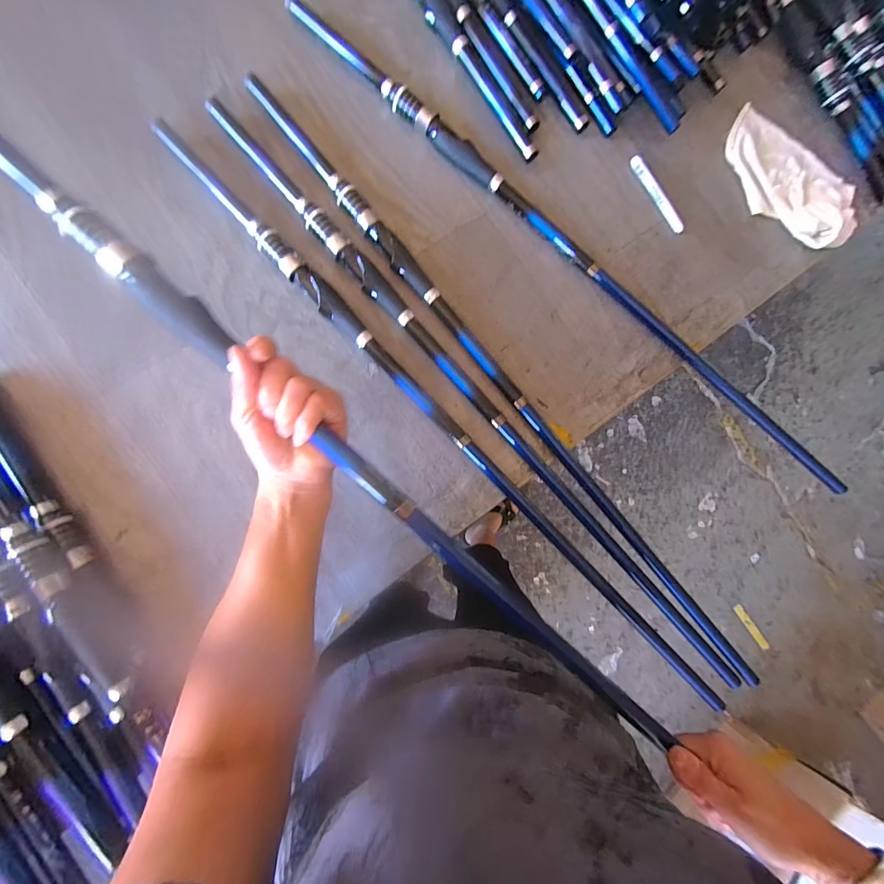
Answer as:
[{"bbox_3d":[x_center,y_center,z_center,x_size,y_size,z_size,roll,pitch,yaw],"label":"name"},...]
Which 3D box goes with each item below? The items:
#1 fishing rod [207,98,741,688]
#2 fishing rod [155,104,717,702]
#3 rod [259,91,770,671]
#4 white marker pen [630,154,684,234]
[{"bbox_3d":[0.051,-0.045,0.480,0.037,0.025,0.900,-42,92,-9],"label":"fishing rod"},{"bbox_3d":[0.011,-0.017,0.471,0.032,0.026,0.920,-44,93,-9],"label":"fishing rod"},{"bbox_3d":[0.087,-0.068,0.486,0.034,0.025,0.926,-41,91,-9],"label":"rod"},{"bbox_3d":[0.302,-0.347,0.549,0.016,0.010,0.121,-33,91,-9],"label":"white marker pen"}]

